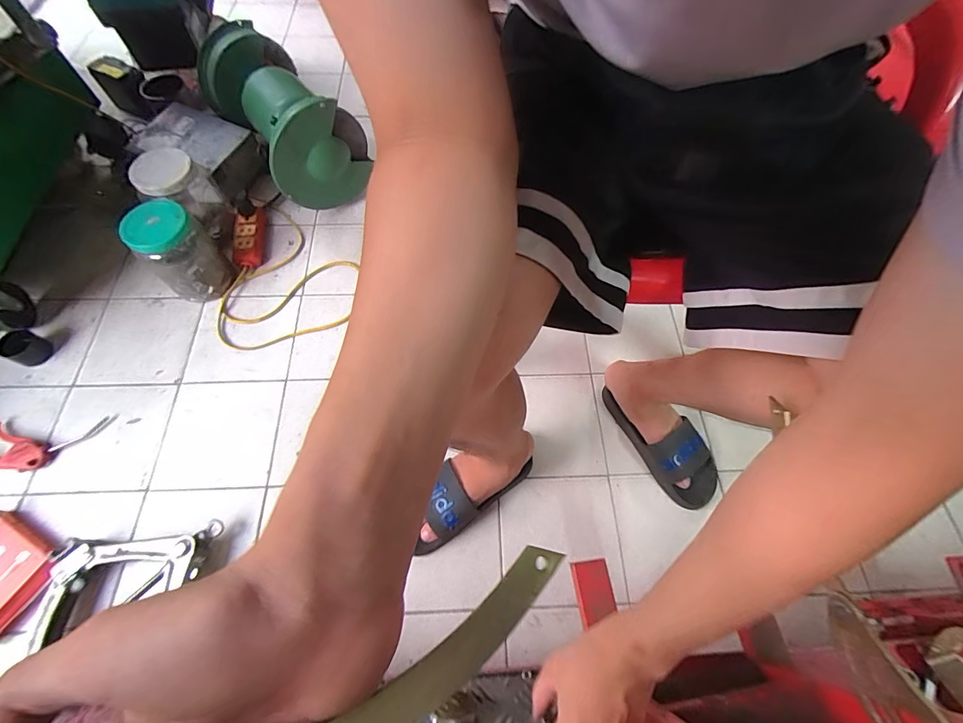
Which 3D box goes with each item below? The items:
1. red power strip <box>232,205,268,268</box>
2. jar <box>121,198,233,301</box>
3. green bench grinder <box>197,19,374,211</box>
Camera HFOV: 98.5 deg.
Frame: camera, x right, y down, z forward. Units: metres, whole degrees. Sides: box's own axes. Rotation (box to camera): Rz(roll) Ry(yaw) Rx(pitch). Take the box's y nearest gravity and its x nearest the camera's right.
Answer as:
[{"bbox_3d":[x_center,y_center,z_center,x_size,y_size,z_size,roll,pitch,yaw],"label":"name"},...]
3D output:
[{"bbox_3d":[-0.509,-0.275,0.918,0.058,0.046,0.152,-5,64,-5],"label":"red power strip"},{"bbox_3d":[-0.583,-0.211,0.808,0.123,0.184,0.112,1,64,-2],"label":"jar"},{"bbox_3d":[-0.441,-0.532,0.909,0.194,0.207,0.395,-36,71,-18],"label":"green bench grinder"}]

